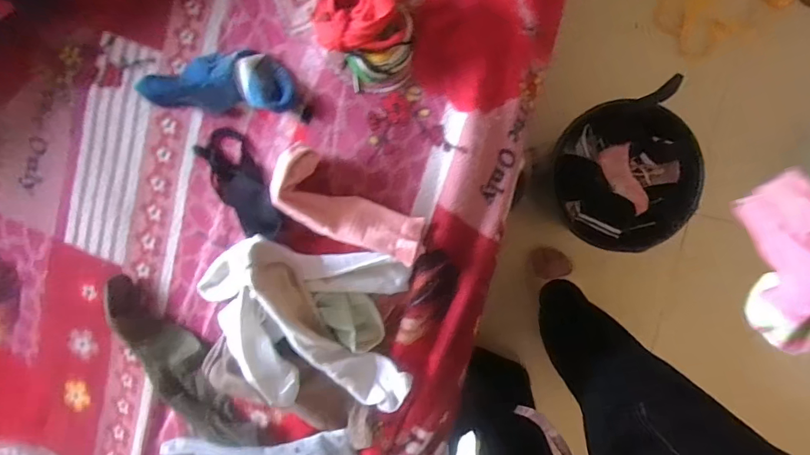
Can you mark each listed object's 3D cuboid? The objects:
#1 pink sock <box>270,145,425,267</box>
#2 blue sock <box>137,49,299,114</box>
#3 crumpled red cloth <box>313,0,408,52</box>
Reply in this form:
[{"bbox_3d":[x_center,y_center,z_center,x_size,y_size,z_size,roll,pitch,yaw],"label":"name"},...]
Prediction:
[{"bbox_3d":[-0.062,-0.021,0.535,0.177,0.054,0.073,27,91,-7],"label":"pink sock"},{"bbox_3d":[-0.210,-0.168,0.541,0.168,0.052,0.073,1,94,-6],"label":"blue sock"},{"bbox_3d":[-0.045,-0.228,0.491,0.094,0.037,0.083,5,94,-7],"label":"crumpled red cloth"}]

